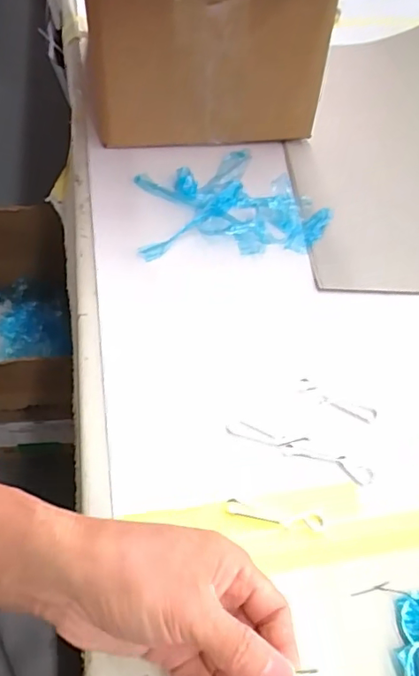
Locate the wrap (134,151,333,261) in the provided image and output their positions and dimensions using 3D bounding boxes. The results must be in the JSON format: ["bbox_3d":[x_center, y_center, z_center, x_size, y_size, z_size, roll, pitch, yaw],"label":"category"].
[{"bbox_3d":[0.020,-0.156,0.563,0.185,0.031,0.170,-3,50,-8],"label":"wrap"}]

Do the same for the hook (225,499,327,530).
[{"bbox_3d":[0.043,0.116,0.349,0.062,0.006,0.010,8,49,2],"label":"hook"}]

